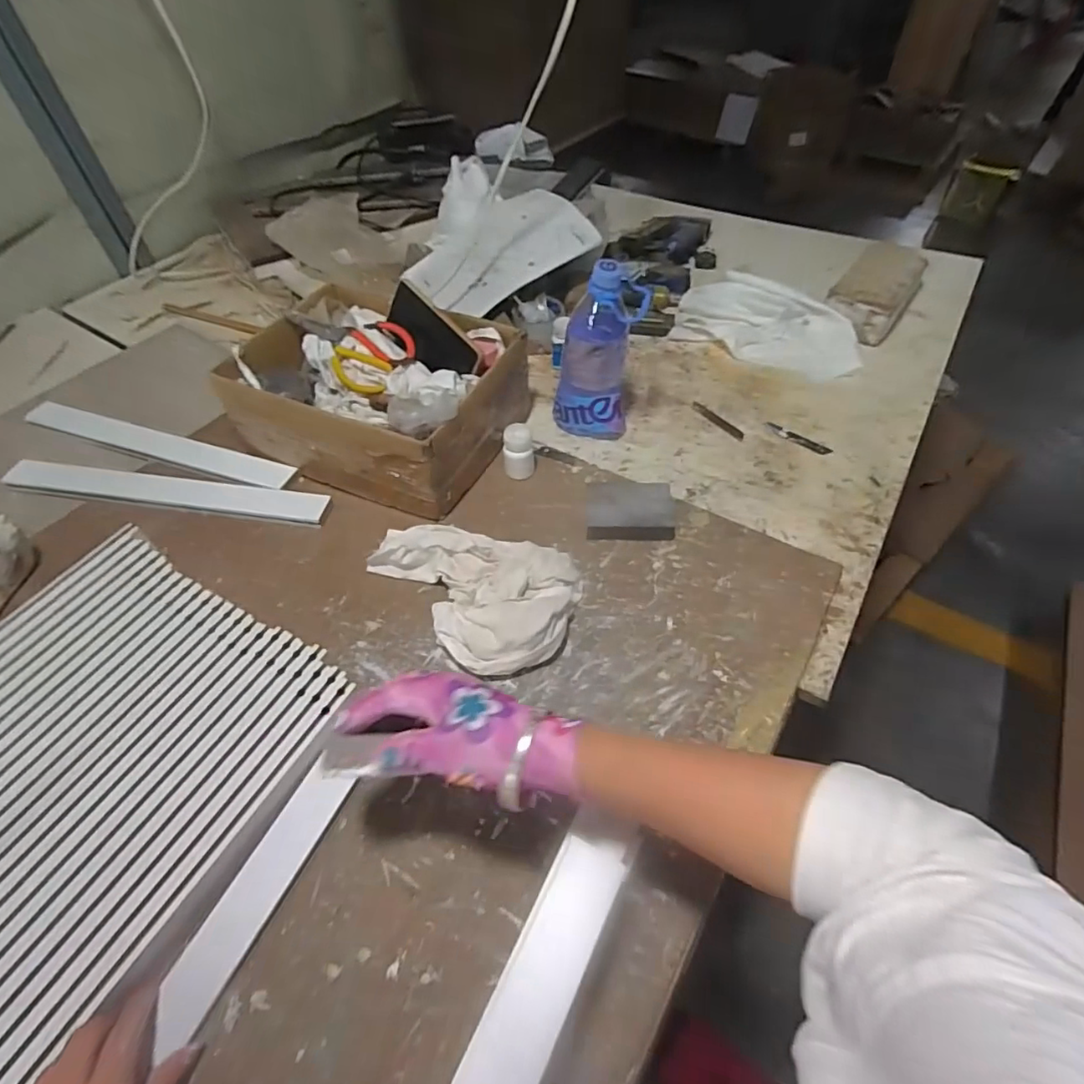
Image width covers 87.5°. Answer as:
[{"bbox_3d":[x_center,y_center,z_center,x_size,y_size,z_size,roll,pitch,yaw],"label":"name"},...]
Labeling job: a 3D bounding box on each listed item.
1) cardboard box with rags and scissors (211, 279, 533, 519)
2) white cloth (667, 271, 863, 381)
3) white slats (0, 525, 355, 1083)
[{"bbox_3d":[-0.205,-0.203,0.743,0.321,0.146,0.266,20,55,17],"label":"cardboard box with rags and scissors"},{"bbox_3d":[0.365,-0.359,0.920,0.293,0.053,0.182,20,55,17],"label":"white cloth"},{"bbox_3d":[-0.436,0.220,0.469,0.388,0.039,0.444,22,53,16],"label":"white slats"}]

